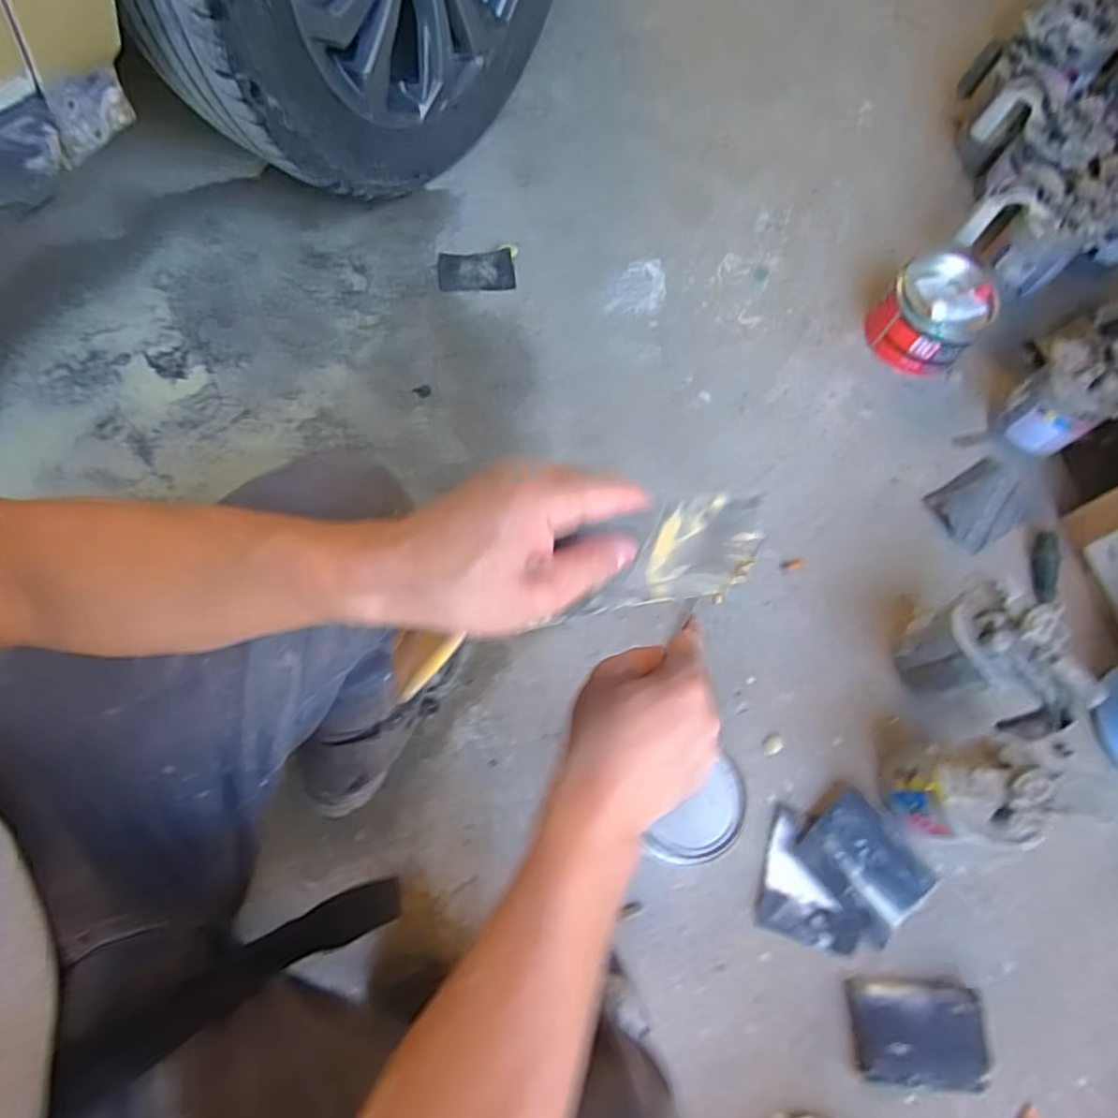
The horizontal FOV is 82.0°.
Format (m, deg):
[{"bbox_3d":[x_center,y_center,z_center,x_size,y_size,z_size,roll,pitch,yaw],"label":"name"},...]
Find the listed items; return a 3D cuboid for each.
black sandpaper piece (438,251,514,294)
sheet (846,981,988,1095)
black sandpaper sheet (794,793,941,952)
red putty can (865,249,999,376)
[{"bbox_3d":[-0.132,-0.459,1.025,0.117,0.010,0.068,-3,69,-7],"label":"black sandpaper piece"},{"bbox_3d":[0.381,0.503,0.679,0.139,0.017,0.092,5,68,-4],"label":"sheet"},{"bbox_3d":[0.355,0.356,0.745,0.106,0.011,0.138,-34,76,-17],"label":"black sandpaper sheet"},{"bbox_3d":[0.560,-0.368,0.971,0.145,0.092,0.150,39,71,11],"label":"red putty can"}]

